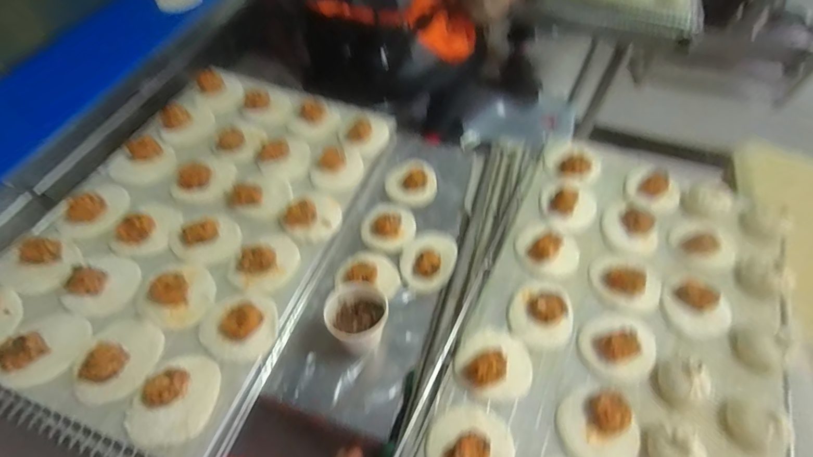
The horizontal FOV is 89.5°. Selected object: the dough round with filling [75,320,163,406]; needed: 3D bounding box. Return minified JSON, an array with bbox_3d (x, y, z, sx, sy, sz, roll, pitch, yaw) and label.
[{"bbox_3d":[-0.342,0.150,0.477,0.086,0.035,0.101,9,56,3],"label":"dough round with filling"}]

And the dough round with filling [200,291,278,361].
[{"bbox_3d":[-0.207,0.120,0.512,0.088,0.023,0.085,1,56,-2],"label":"dough round with filling"}]

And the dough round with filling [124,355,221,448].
[{"bbox_3d":[-0.257,0.191,0.454,0.100,0.027,0.078,-37,66,-24],"label":"dough round with filling"}]

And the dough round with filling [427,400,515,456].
[{"bbox_3d":[0.068,0.229,0.431,0.092,0.035,0.084,1,56,-2],"label":"dough round with filling"}]

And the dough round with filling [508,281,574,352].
[{"bbox_3d":[0.172,0.110,0.517,0.077,0.030,0.073,1,56,-2],"label":"dough round with filling"}]

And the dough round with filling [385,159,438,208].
[{"bbox_3d":[0.008,-0.082,0.700,0.088,0.044,0.076,3,56,-1],"label":"dough round with filling"}]

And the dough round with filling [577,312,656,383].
[{"bbox_3d":[0.264,0.141,0.501,0.092,0.028,0.083,-30,63,-21],"label":"dough round with filling"}]

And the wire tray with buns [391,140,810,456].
[{"bbox_3d":[0.281,0.144,0.509,0.412,0.062,0.604,23,59,12],"label":"wire tray with buns"}]

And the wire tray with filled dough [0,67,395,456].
[{"bbox_3d":[-0.312,-0.023,0.611,0.420,0.055,0.603,19,57,10],"label":"wire tray with filled dough"}]

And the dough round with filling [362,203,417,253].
[{"bbox_3d":[-0.026,-0.006,0.649,0.076,0.035,0.089,24,58,13],"label":"dough round with filling"}]

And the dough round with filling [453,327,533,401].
[{"bbox_3d":[0.106,0.153,0.483,0.088,0.036,0.085,1,56,-2],"label":"dough round with filling"}]

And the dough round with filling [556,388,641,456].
[{"bbox_3d":[0.214,0.219,0.449,0.083,0.031,0.078,1,56,-2],"label":"dough round with filling"}]

